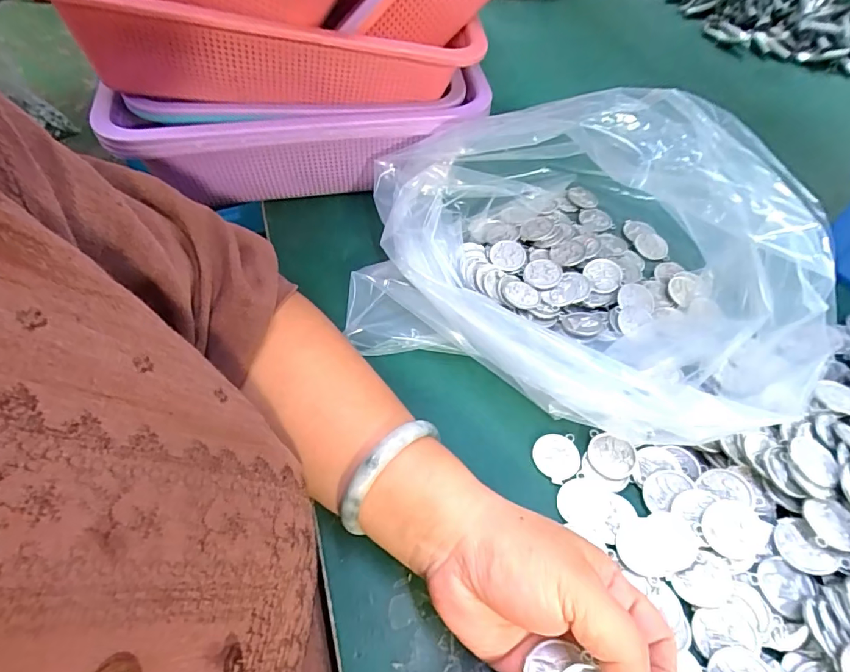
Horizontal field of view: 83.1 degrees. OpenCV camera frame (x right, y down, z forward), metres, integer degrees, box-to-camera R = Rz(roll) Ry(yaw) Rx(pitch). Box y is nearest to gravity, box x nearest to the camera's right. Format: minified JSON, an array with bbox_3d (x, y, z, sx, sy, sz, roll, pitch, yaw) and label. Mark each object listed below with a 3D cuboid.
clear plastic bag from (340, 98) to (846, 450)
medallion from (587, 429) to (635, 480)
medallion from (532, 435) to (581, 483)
[{"bbox_3d":[0.096,-0.083,0.336,0.286,0.143,0.273,9,54,4],"label":"clear plastic bag"},{"bbox_3d":[0.118,0.075,0.302,0.028,0.007,0.028,10,65,14],"label":"medallion"},{"bbox_3d":[0.085,0.075,0.305,0.032,0.004,0.029,-35,62,-24],"label":"medallion"}]

